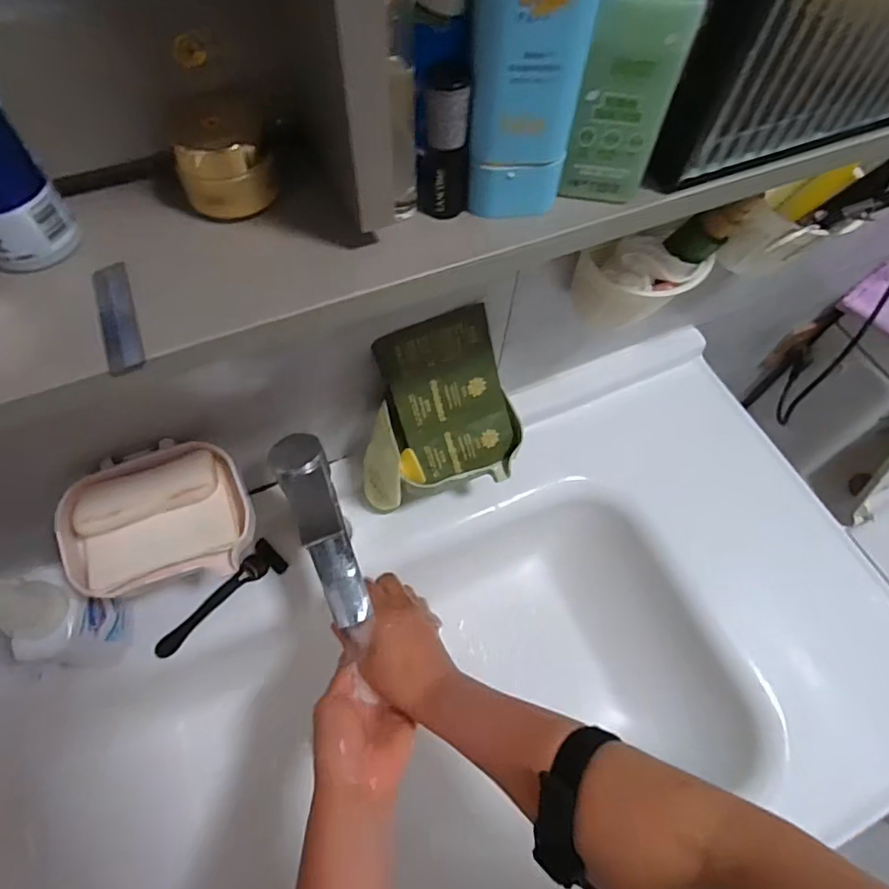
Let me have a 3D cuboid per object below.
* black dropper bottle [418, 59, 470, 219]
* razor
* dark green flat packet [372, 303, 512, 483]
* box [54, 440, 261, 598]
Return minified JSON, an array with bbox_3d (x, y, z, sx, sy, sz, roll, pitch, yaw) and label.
[{"bbox_3d":[0.000,-0.126,0.231,0.022,0.057,0.017,2,61,-1],"label":"black dropper bottle"},{"bbox_3d":[-0.218,0.150,0.527,0.038,0.017,0.136,40,67,18],"label":"razor"},{"bbox_3d":[0.006,-0.040,0.486,0.098,0.148,0.009,-23,30,-10],"label":"dark green flat packet"},{"bbox_3d":[-0.218,0.056,0.415,0.132,0.053,0.102,-14,63,-10],"label":"box"}]

